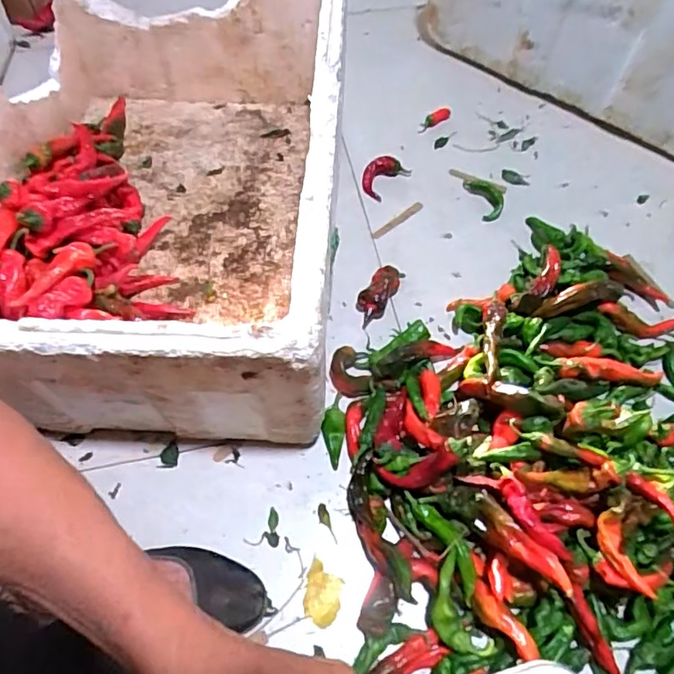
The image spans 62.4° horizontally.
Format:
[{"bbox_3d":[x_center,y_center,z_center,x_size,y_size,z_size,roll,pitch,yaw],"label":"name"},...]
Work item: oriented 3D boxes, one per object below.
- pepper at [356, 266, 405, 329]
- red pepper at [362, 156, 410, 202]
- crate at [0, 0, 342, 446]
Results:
[{"bbox_3d":[0.056,-0.061,0.743,0.041,0.035,0.098,25,63,10],"label":"pepper"},{"bbox_3d":[0.068,-0.244,0.851,0.082,0.017,0.053,-40,71,-22],"label":"red pepper"},{"bbox_3d":[-0.221,-0.200,0.682,0.434,0.248,0.609,3,61,-2],"label":"crate"}]

